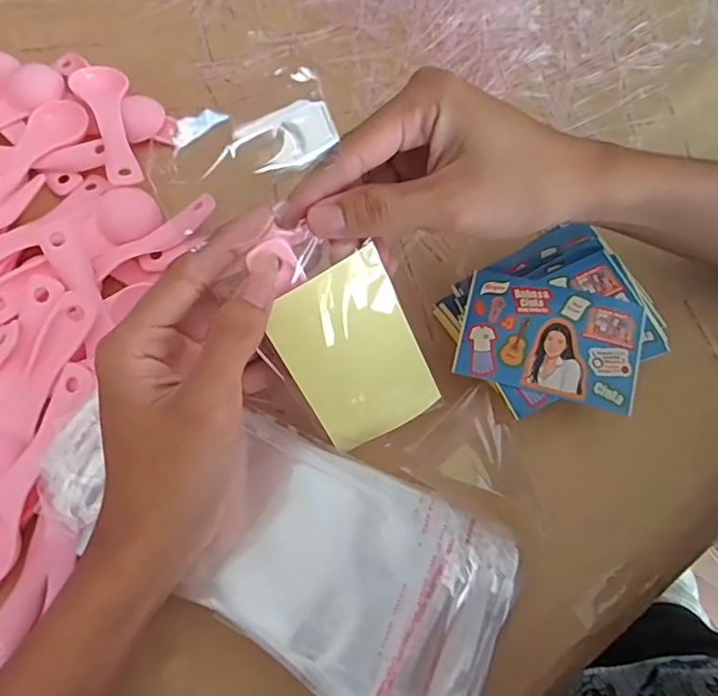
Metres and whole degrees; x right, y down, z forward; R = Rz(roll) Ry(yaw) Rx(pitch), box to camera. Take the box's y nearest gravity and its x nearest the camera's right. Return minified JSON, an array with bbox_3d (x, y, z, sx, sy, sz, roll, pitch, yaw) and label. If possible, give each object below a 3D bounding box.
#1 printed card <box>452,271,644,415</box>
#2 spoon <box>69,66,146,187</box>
[{"bbox_3d":[0.100,-0.005,0.291,0.090,0.004,0.060,14,75,6],"label":"printed card"},{"bbox_3d":[-0.155,-0.144,0.356,0.033,0.018,0.110,-26,71,-9],"label":"spoon"}]

